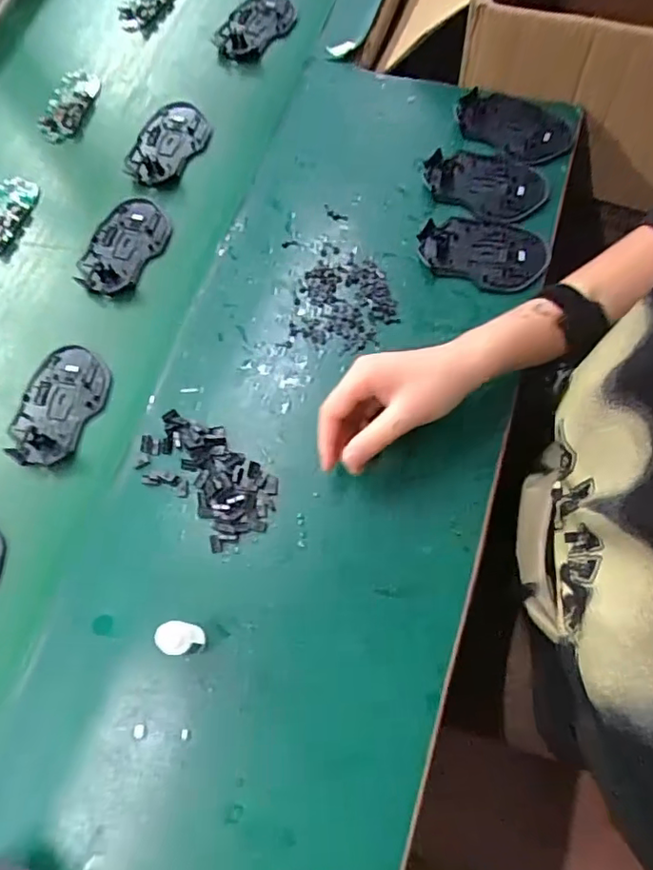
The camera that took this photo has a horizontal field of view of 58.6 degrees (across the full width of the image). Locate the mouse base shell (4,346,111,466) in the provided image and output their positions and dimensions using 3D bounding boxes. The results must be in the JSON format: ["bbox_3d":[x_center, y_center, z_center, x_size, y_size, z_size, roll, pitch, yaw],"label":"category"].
[{"bbox_3d":[-0.237,-0.026,0.518,0.073,0.014,0.112,14,71,10],"label":"mouse base shell"}]

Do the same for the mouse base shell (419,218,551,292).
[{"bbox_3d":[0.144,-0.168,0.539,0.114,0.014,0.071,9,71,8],"label":"mouse base shell"}]

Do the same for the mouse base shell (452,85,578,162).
[{"bbox_3d":[0.188,-0.311,0.588,0.115,0.010,0.067,28,74,14],"label":"mouse base shell"}]

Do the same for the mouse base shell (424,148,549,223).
[{"bbox_3d":[0.153,-0.245,0.567,0.115,0.009,0.074,24,73,13],"label":"mouse base shell"}]

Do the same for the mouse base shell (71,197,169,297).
[{"bbox_3d":[-0.200,-0.186,0.578,0.071,0.014,0.112,21,73,12],"label":"mouse base shell"}]

